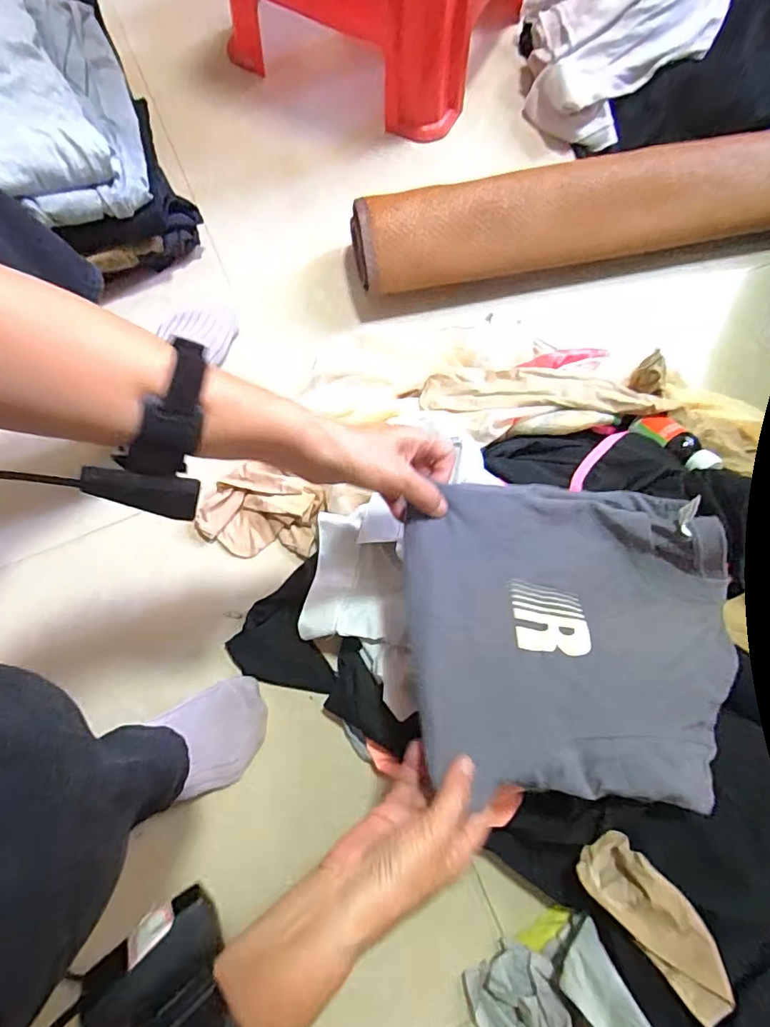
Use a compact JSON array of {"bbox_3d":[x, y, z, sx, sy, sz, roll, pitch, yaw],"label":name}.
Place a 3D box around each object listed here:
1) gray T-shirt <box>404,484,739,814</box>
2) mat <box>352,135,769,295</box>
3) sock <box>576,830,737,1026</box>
[{"bbox_3d":[0.161,0.101,0.442,0.288,0.065,0.250,0,76,-1],"label":"gray T-shirt"},{"bbox_3d":[0.249,-0.374,0.652,0.570,0.089,0.105,-8,76,-3],"label":"mat"},{"bbox_3d":[0.219,0.330,0.425,0.055,0.026,0.128,-37,40,-9],"label":"sock"}]

